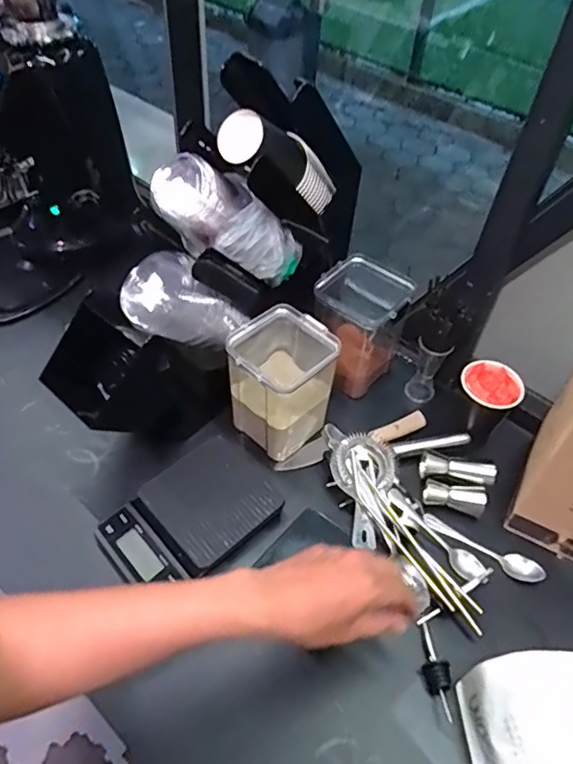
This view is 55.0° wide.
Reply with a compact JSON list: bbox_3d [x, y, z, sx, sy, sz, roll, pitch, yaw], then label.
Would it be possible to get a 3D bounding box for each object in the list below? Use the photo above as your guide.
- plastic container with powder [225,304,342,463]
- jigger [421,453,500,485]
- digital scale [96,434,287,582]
[{"bbox_3d":[-0.006,0.000,0.731,0.121,0.155,0.113,-32,59,-27],"label":"plastic container with powder"},{"bbox_3d":[0.223,0.115,0.722,0.094,0.035,0.032,13,51,7],"label":"jigger"},{"bbox_3d":[-0.116,0.162,0.671,0.194,0.029,0.137,-35,60,-28],"label":"digital scale"}]

